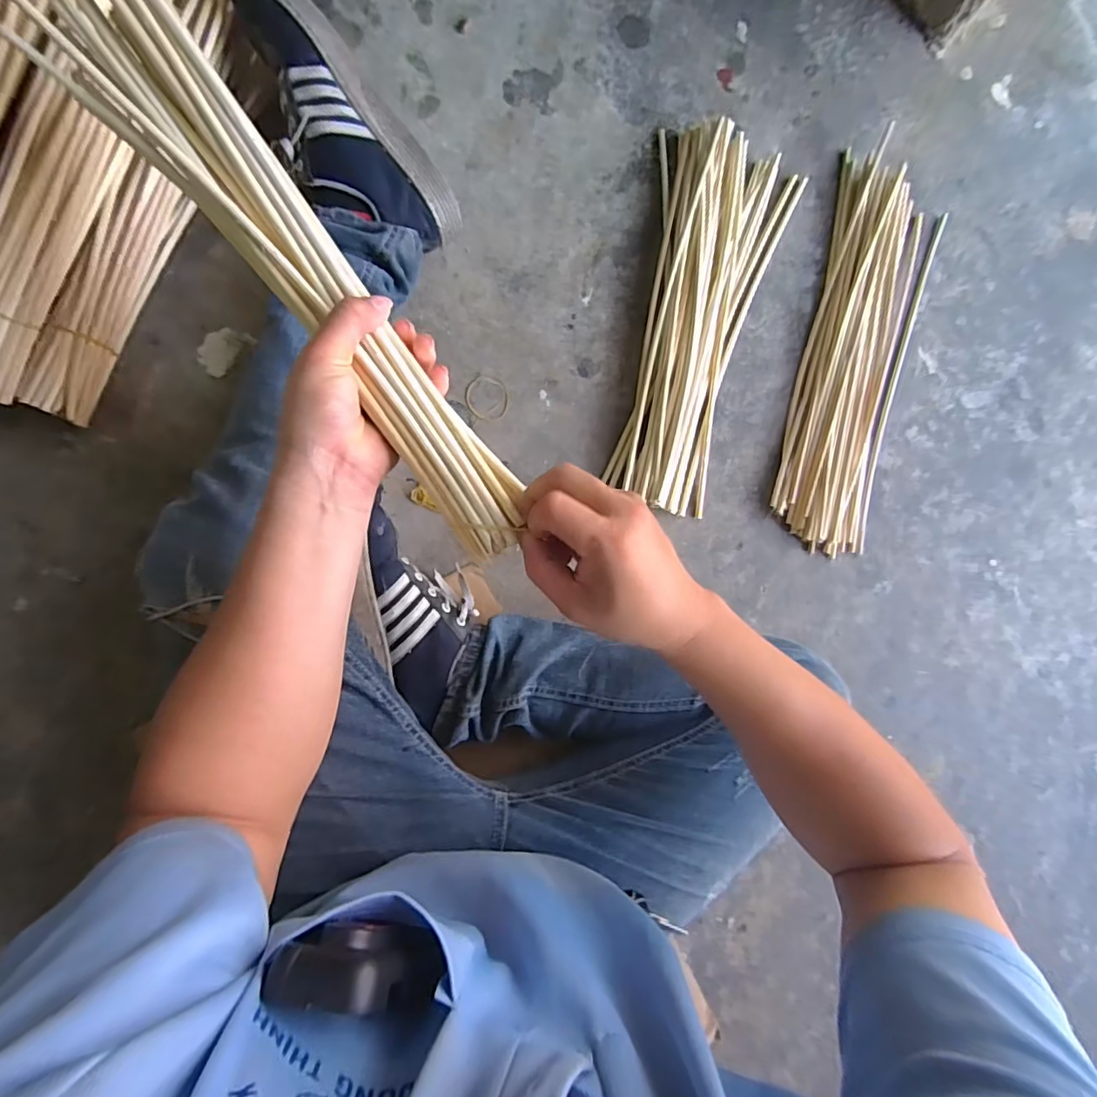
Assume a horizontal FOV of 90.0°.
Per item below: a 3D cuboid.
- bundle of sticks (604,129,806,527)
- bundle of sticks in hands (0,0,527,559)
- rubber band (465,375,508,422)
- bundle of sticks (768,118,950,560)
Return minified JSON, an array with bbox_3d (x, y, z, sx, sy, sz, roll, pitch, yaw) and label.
[{"bbox_3d":[0.186,-0.260,0.635,0.171,0.038,0.442,10,87,-7],"label":"bundle of sticks"},{"bbox_3d":[-0.168,-0.190,0.352,0.079,0.035,0.467,-39,90,-7],"label":"bundle of sticks in hands"},{"bbox_3d":[-0.070,-0.171,0.624,0.049,0.005,0.050,6,87,-7],"label":"rubber band"},{"bbox_3d":[0.378,-0.236,0.661,0.133,0.034,0.484,14,87,-7],"label":"bundle of sticks"}]

